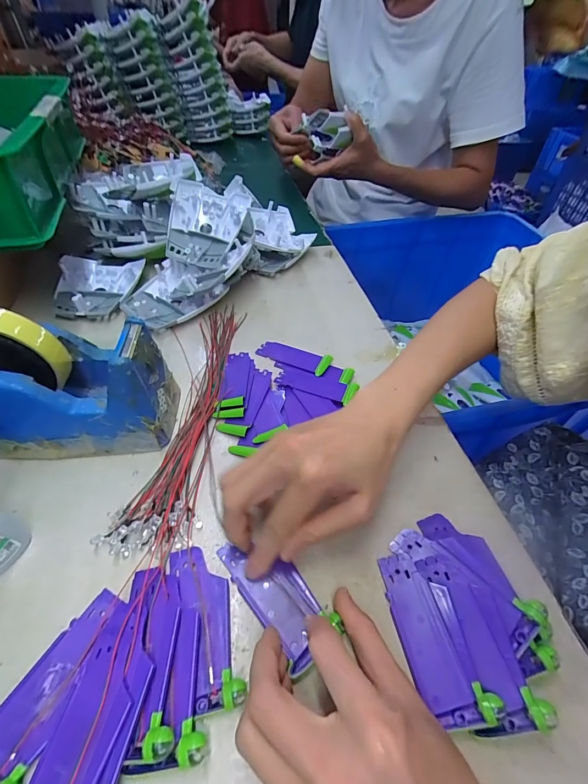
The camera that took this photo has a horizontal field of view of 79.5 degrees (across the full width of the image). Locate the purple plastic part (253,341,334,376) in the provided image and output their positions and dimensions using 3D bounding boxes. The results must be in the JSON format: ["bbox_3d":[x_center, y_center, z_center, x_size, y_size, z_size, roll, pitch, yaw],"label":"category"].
[{"bbox_3d":[0.000,-0.039,0.381,0.078,0.004,0.028,21,55,19],"label":"purple plastic part"}]

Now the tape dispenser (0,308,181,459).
[{"bbox_3d":[-0.194,-0.014,0.272,0.183,0.100,0.083,4,47,0],"label":"tape dispenser"}]

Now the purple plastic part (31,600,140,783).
[{"bbox_3d":[-0.103,0.169,0.182,0.037,0.018,0.099,11,48,6],"label":"purple plastic part"}]

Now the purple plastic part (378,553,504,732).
[{"bbox_3d":[0.084,0.147,0.220,0.037,0.010,0.090,-22,48,4],"label":"purple plastic part"}]

